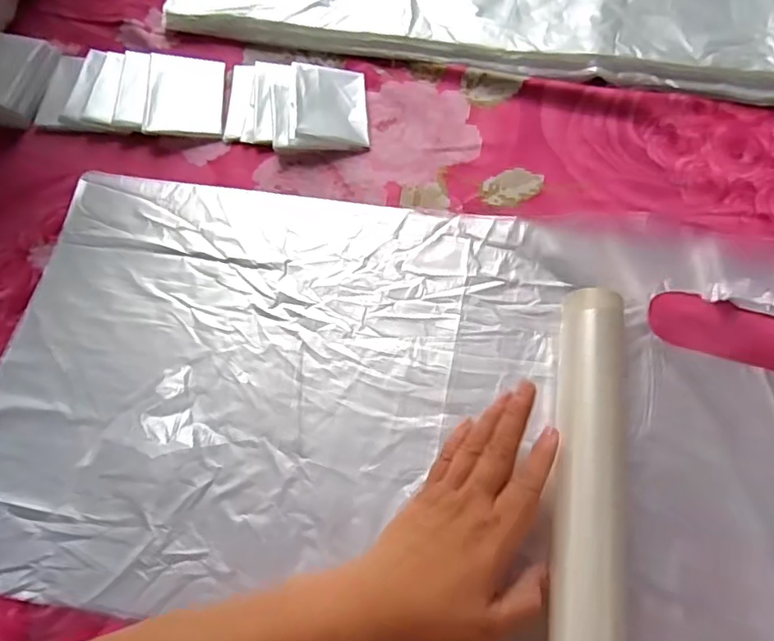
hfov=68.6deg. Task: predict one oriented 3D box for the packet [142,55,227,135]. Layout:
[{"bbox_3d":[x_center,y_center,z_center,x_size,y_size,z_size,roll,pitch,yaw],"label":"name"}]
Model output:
[{"bbox_3d":[-0.177,-0.198,0.499,0.064,0.008,0.078,4,73,-11],"label":"packet"}]

